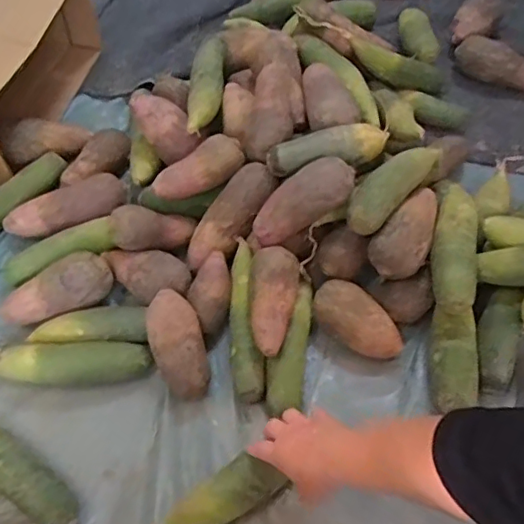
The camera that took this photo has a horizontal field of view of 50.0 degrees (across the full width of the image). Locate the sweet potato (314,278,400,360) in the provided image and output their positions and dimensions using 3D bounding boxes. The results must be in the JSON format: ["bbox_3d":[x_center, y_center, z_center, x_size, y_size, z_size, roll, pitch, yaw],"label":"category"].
[{"bbox_3d":[0.131,0.082,0.771,0.128,0.065,0.066,39,64,18],"label":"sweet potato"}]

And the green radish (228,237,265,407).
[{"bbox_3d":[-0.025,0.069,0.758,0.039,0.053,0.224,-4,59,-6],"label":"green radish"}]

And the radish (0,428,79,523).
[{"bbox_3d":[-0.289,0.240,0.652,0.190,0.048,0.054,30,62,14],"label":"radish"}]

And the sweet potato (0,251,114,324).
[{"bbox_3d":[-0.278,0.034,0.750,0.149,0.058,0.076,-26,64,-18],"label":"sweet potato"}]

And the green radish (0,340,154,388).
[{"bbox_3d":[-0.250,0.132,0.724,0.211,0.047,0.052,-3,59,-5],"label":"green radish"}]

